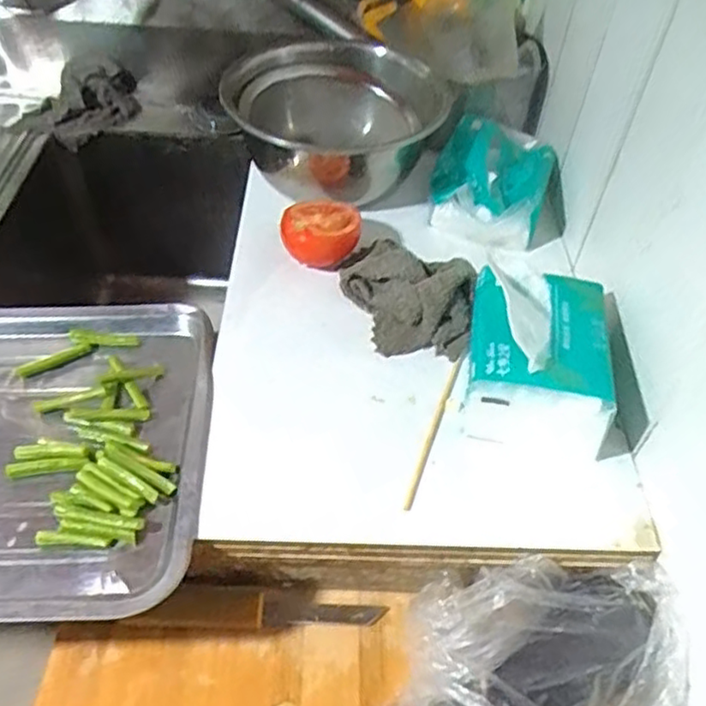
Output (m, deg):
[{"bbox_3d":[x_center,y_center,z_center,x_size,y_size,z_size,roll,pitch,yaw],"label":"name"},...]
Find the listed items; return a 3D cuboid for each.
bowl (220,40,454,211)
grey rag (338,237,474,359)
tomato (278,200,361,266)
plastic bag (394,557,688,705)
[{"bbox_3d":[-0.022,-0.216,0.650,0.170,0.088,0.190,-29,55,-26],"label":"bowl"},{"bbox_3d":[0.044,-0.053,0.550,0.083,0.041,0.129,-17,51,-17],"label":"grey rag"},{"bbox_3d":[-0.027,-0.104,0.587,0.066,0.035,0.068,1,48,-2],"label":"tomato"},{"bbox_3d":[0.103,0.204,0.409,0.177,0.084,0.137,4,48,0],"label":"plastic bag"}]

